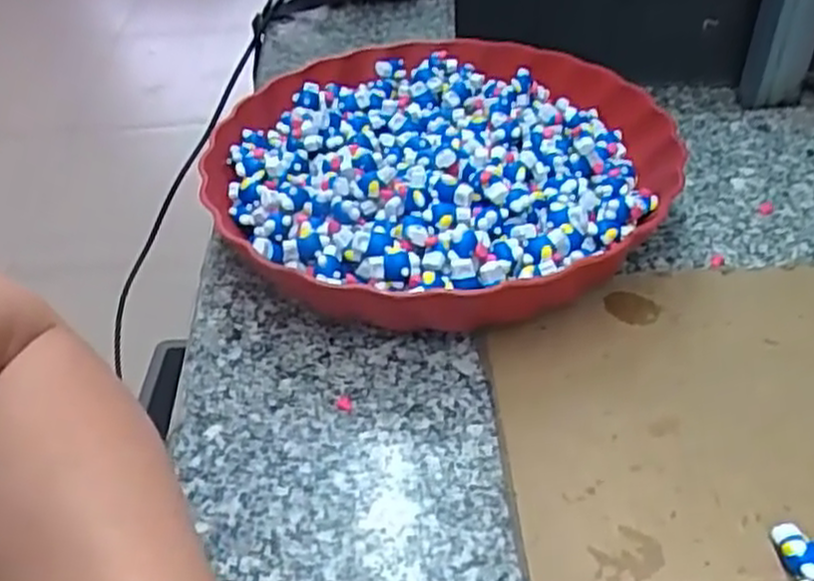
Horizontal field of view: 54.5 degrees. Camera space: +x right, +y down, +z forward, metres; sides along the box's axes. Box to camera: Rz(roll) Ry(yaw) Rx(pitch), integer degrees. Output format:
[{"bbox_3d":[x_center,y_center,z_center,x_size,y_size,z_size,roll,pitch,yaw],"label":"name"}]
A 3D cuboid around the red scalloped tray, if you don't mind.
[{"bbox_3d":[0.019,-0.066,0.437,0.243,0.058,0.252,8,43,13],"label":"red scalloped tray"}]

